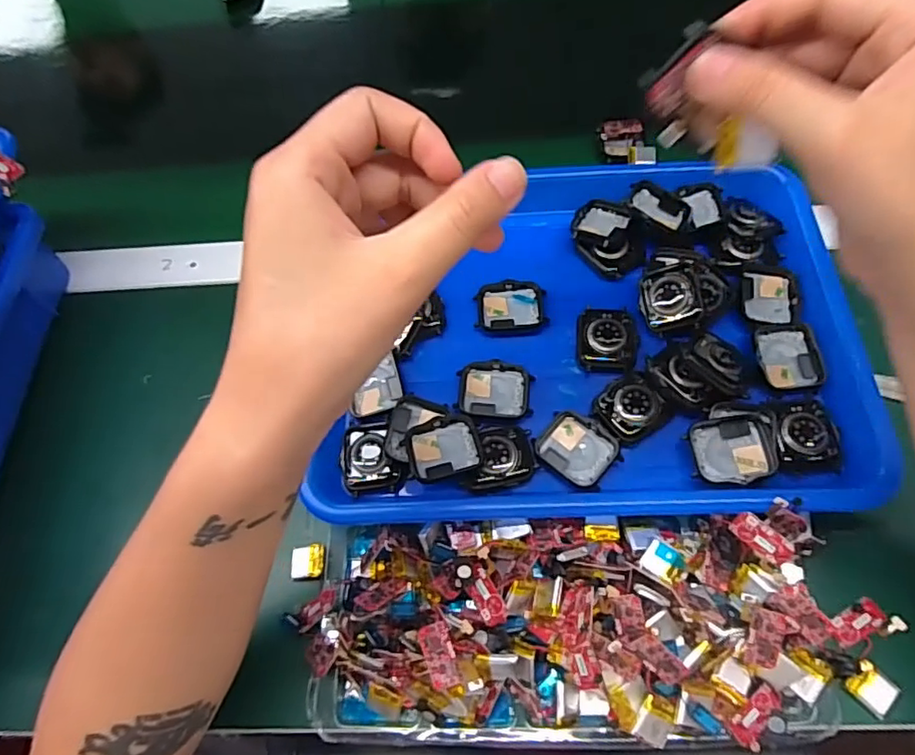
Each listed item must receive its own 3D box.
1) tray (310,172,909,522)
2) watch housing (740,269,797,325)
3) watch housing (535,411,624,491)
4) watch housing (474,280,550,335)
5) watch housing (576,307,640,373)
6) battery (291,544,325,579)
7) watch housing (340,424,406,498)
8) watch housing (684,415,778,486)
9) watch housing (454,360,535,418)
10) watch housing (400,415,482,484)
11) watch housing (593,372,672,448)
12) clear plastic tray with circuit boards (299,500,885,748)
[{"bbox_3d":[0.082,-0.032,0.369,0.308,0.033,0.235,-1,62,4],"label":"tray"},{"bbox_3d":[0.199,-0.051,0.376,0.035,0.010,0.041,8,63,9],"label":"watch housing"},{"bbox_3d":[0.070,0.042,0.340,0.043,0.010,0.035,39,71,22],"label":"watch housing"},{"bbox_3d":[0.036,-0.047,0.385,0.045,0.005,0.037,-2,62,3],"label":"watch housing"},{"bbox_3d":[0.094,-0.025,0.368,0.037,0.010,0.043,5,62,7],"label":"watch housing"},{"bbox_3d":[-0.087,0.107,0.341,0.020,0.007,0.018,-1,62,4],"label":"battery"},{"bbox_3d":[-0.051,0.047,0.348,0.034,0.007,0.042,-10,62,-1],"label":"watch housing"},{"bbox_3d":[0.152,0.040,0.325,0.042,0.009,0.038,-10,62,-1],"label":"watch housing"},{"bbox_3d":[0.023,0.008,0.360,0.045,0.008,0.035,0,62,4],"label":"watch housing"},{"bbox_3d":[-0.009,0.042,0.342,0.043,0.011,0.035,-15,62,-4],"label":"watch housing"},{"bbox_3d":[0.103,0.017,0.349,0.038,0.013,0.038,-32,64,-12],"label":"watch housing"},{"bbox_3d":[0.070,0.127,0.301,0.300,0.046,0.118,-2,62,3],"label":"clear plastic tray with circuit boards"}]

